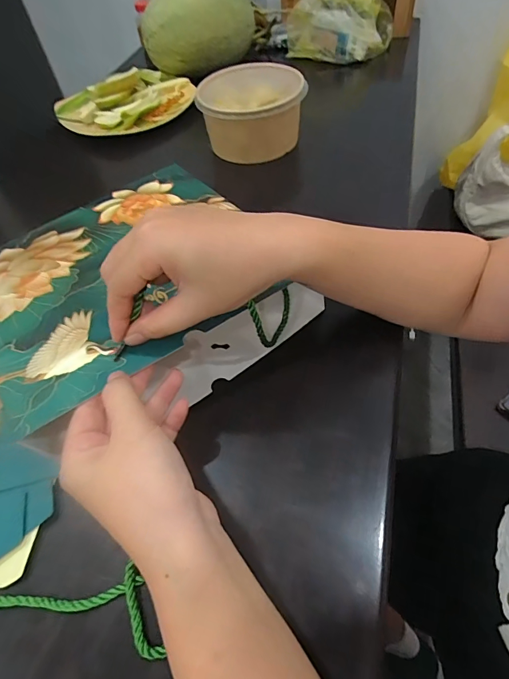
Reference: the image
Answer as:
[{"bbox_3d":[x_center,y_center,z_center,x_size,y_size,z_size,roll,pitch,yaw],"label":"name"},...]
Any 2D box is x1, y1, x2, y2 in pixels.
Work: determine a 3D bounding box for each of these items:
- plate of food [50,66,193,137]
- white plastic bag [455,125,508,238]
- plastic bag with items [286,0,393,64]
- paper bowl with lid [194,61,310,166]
[{"bbox_3d":[-0.219,-0.405,0.666,0.194,0.038,0.210,36,63,27],"label":"plate of food"},{"bbox_3d":[0.555,-0.303,0.793,0.265,0.166,0.081,8,55,13],"label":"white plastic bag"},{"bbox_3d":[0.154,-0.592,0.718,0.191,0.119,0.114,8,55,12],"label":"plastic bag with items"},{"bbox_3d":[-0.003,-0.312,0.555,0.143,0.075,0.130,-17,53,-6],"label":"paper bowl with lid"}]

